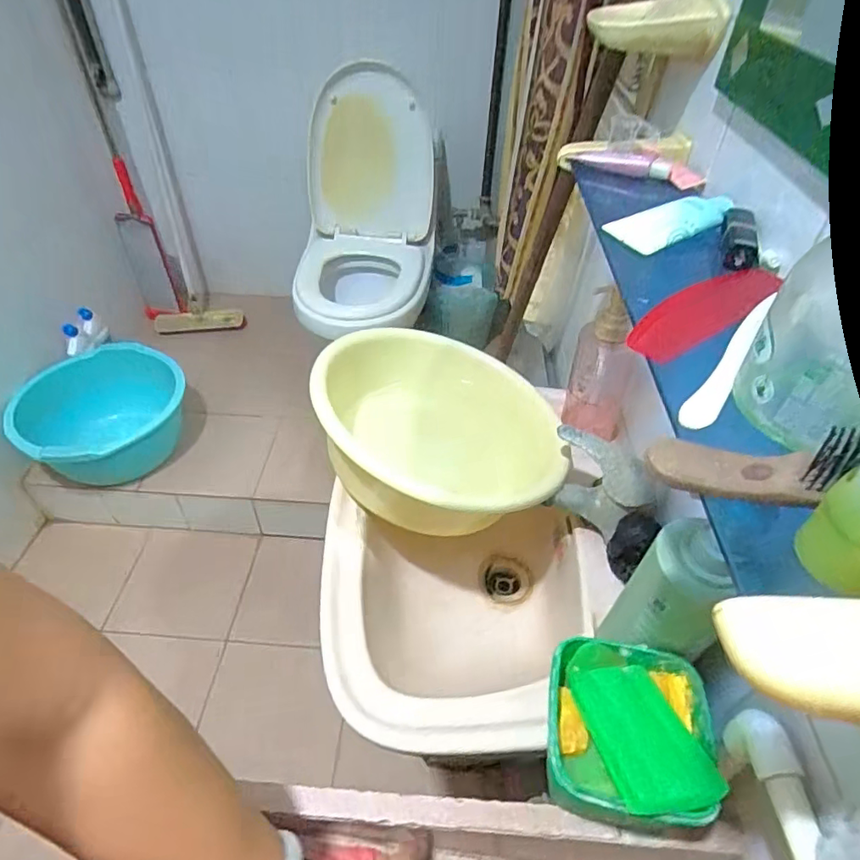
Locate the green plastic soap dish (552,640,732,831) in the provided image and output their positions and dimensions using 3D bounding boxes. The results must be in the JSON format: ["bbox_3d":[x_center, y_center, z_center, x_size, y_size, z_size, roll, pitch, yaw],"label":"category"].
[{"bbox_3d":[0.145,0.215,0.397,0.115,0.041,0.120,9,46,7],"label":"green plastic soap dish"}]

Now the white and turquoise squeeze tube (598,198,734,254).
[{"bbox_3d":[0.203,-0.172,0.456,0.102,0.018,0.044,-15,46,2],"label":"white and turquoise squeeze tube"}]

